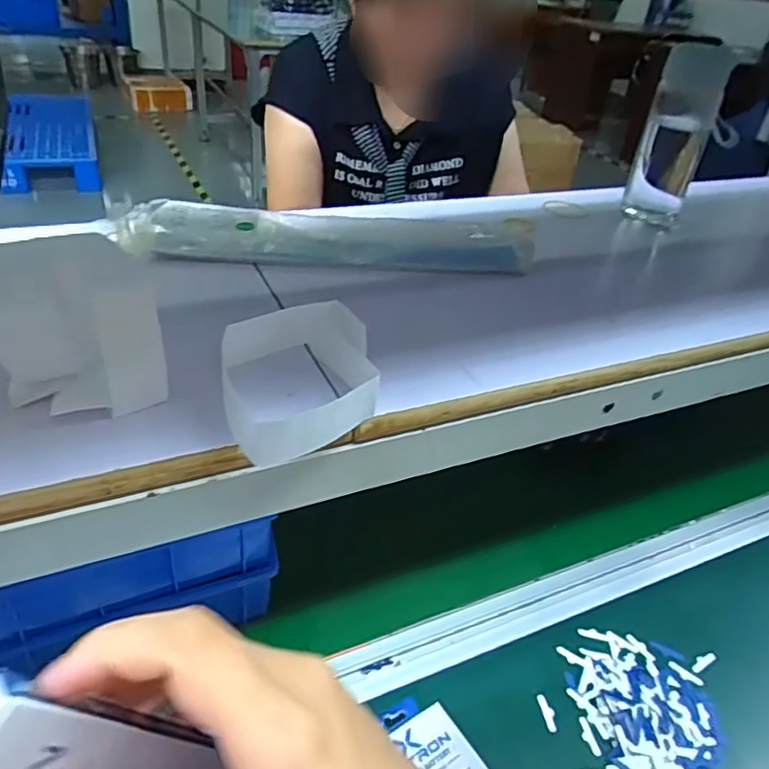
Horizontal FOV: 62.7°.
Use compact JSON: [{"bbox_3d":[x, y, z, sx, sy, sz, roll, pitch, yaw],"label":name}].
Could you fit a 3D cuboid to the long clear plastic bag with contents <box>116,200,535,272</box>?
[{"bbox_3d":[-0.037,-0.122,0.523,0.337,0.024,0.073,0,36,-10],"label":"long clear plastic bag with contents"}]

